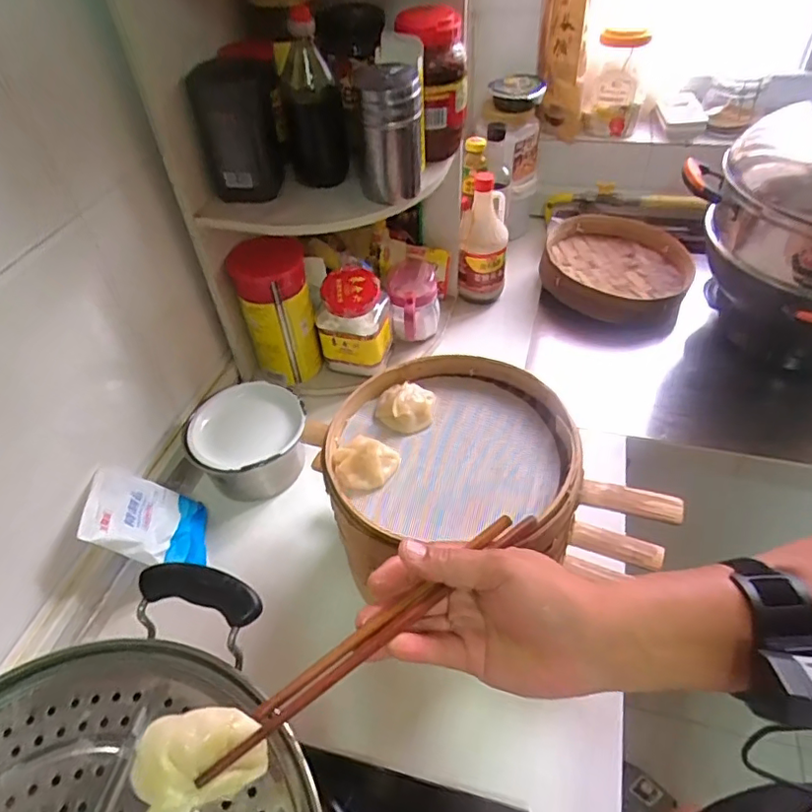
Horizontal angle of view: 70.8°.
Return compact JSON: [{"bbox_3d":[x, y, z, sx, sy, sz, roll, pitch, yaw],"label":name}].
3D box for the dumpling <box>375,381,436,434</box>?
[{"bbox_3d":[-0.002,0.000,0.613,0.060,0.027,0.049,7,48,12],"label":"dumpling"}]

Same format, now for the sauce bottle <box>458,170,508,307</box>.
[{"bbox_3d":[0.131,-0.269,0.959,0.080,0.217,0.071,4,48,9],"label":"sauce bottle"}]

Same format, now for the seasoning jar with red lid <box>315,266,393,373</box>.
[{"bbox_3d":[-0.077,-0.124,0.845,0.107,0.143,0.081,-6,47,0],"label":"seasoning jar with red lid"}]

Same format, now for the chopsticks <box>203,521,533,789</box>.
[{"bbox_3d":[-0.011,0.130,0.344,0.241,0.016,0.020,-30,51,-27],"label":"chopsticks"}]

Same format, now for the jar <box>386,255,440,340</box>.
[{"bbox_3d":[0.013,-0.166,0.909,0.079,0.088,0.113,-4,47,2],"label":"jar"}]

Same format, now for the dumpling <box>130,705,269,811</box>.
[{"bbox_3d":[-0.104,0.180,0.291,0.057,0.038,0.040,-24,50,-16],"label":"dumpling"}]

